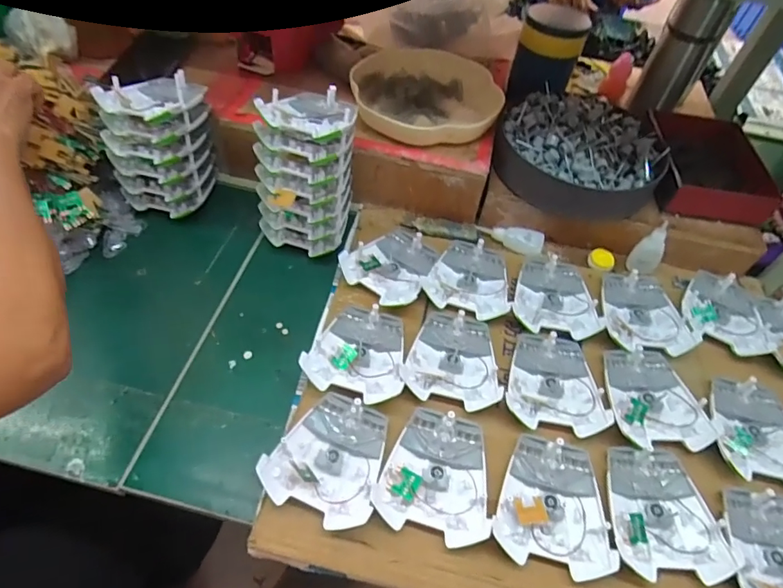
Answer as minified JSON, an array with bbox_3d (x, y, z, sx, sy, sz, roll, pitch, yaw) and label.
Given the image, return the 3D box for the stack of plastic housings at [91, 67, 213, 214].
[{"bbox_3d":[-0.280,-0.190,0.591,0.095,0.127,0.122,14,53,4],"label":"stack of plastic housings"}]

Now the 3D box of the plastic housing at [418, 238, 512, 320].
[{"bbox_3d":[0.096,-0.022,0.575,0.098,0.018,0.106,18,54,7],"label":"plastic housing"}]

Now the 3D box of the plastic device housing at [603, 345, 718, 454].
[{"bbox_3d":[0.269,0.104,0.491,0.090,0.015,0.109,5,53,-4],"label":"plastic device housing"}]

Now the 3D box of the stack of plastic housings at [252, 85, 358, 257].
[{"bbox_3d":[-0.098,-0.148,0.569,0.107,0.151,0.131,8,53,-1],"label":"stack of plastic housings"}]

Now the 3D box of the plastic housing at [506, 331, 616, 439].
[{"bbox_3d":[0.167,0.088,0.495,0.095,0.017,0.109,5,53,-3],"label":"plastic housing"}]

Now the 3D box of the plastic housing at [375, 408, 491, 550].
[{"bbox_3d":[0.043,0.159,0.432,0.096,0.015,0.110,16,53,5],"label":"plastic housing"}]

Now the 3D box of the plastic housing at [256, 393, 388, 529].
[{"bbox_3d":[-0.052,0.143,0.429,0.096,0.017,0.108,22,54,9],"label":"plastic housing"}]

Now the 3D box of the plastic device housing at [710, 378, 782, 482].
[{"bbox_3d":[0.365,0.135,0.475,0.096,0.016,0.105,6,53,-3],"label":"plastic device housing"}]

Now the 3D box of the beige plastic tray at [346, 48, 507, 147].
[{"bbox_3d":[0.041,-0.269,0.642,0.210,0.038,0.176,21,54,8],"label":"beige plastic tray"}]

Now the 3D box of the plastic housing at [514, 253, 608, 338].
[{"bbox_3d":[0.191,-0.006,0.568,0.094,0.018,0.117,5,53,-3],"label":"plastic housing"}]

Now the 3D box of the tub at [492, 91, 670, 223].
[{"bbox_3d":[0.247,-0.181,0.635,0.211,0.079,0.198,-28,62,-24],"label":"tub"}]

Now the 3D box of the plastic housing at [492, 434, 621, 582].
[{"bbox_3d":[0.143,0.182,0.424,0.095,0.016,0.109,12,53,2],"label":"plastic housing"}]

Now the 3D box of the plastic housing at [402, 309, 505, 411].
[{"bbox_3d":[0.067,0.064,0.504,0.096,0.018,0.109,12,53,2],"label":"plastic housing"}]

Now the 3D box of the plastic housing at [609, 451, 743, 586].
[{"bbox_3d":[0.239,0.192,0.425,0.091,0.019,0.107,4,53,-4],"label":"plastic housing"}]

